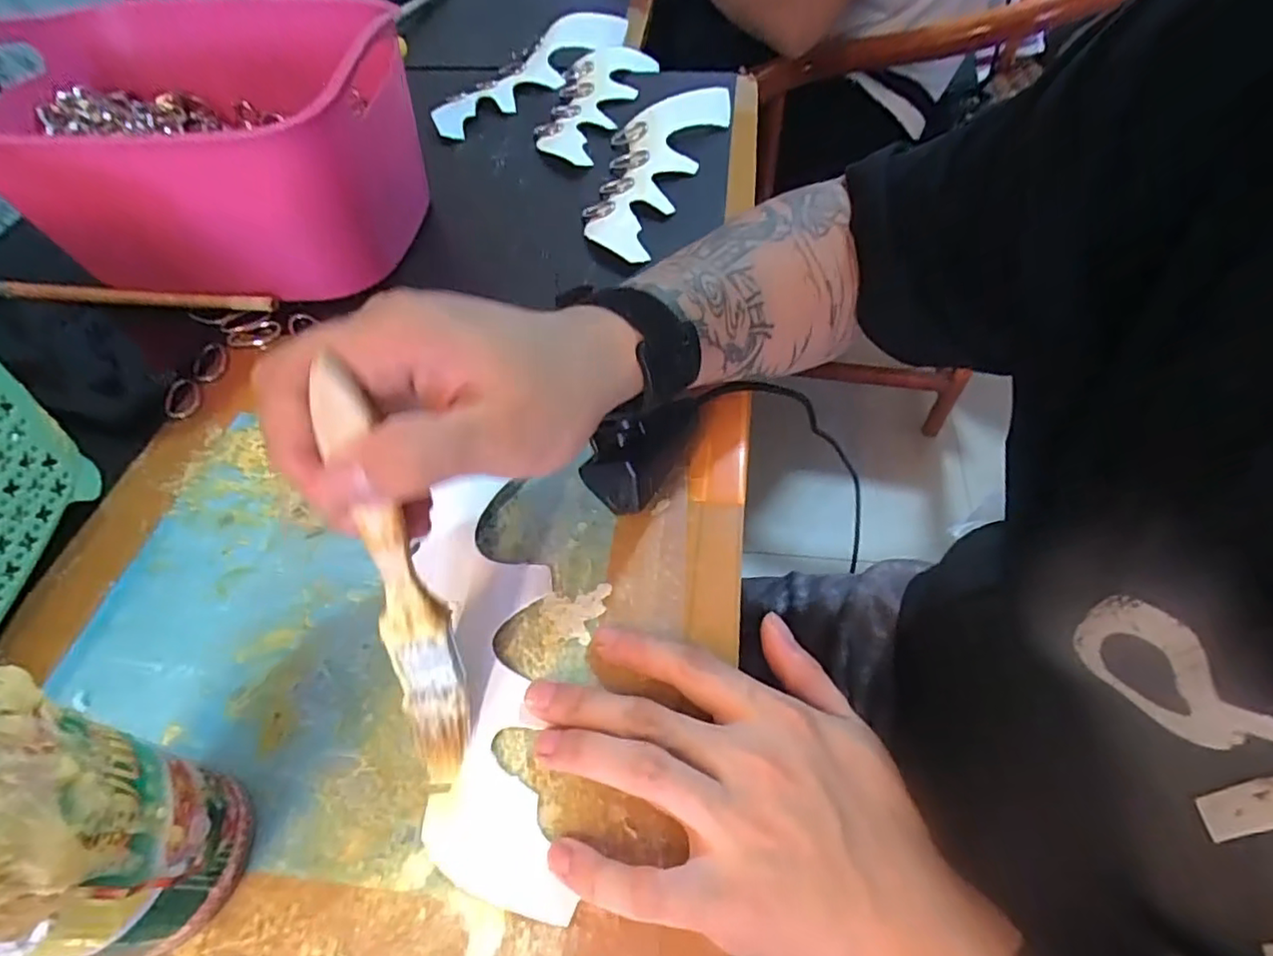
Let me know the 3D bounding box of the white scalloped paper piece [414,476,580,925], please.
[{"bbox_3d":[-0.065,0.083,0.273,0.057,0.007,0.186,-11,59,-5],"label":"white scalloped paper piece"}]

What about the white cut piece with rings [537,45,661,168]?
[{"bbox_3d":[-0.045,-0.359,0.582,0.079,0.011,0.227,15,58,10],"label":"white cut piece with rings"}]

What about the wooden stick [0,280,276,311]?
[{"bbox_3d":[-0.364,-0.129,0.429,0.237,0.013,0.011,5,55,6],"label":"wooden stick"}]

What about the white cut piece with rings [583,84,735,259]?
[{"bbox_3d":[0.009,-0.255,0.503,0.083,0.019,0.236,17,58,14],"label":"white cut piece with rings"}]

